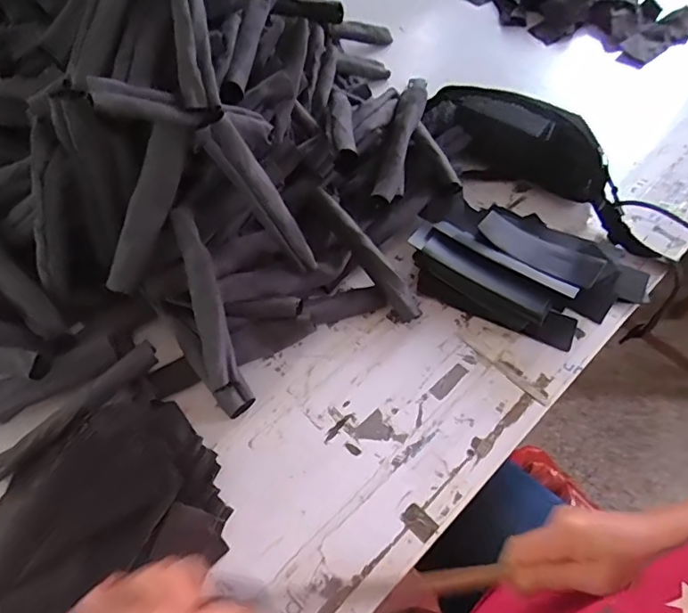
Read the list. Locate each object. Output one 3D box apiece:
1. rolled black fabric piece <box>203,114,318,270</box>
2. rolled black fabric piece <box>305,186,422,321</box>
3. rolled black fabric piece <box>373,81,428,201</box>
[{"bbox_3d":[-0.078,-0.107,0.537,0.022,0.181,0.032,2,49,40],"label":"rolled black fabric piece"},{"bbox_3d":[0.024,-0.062,0.611,0.022,0.033,0.184,-39,87,-24],"label":"rolled black fabric piece"},{"bbox_3d":[0.072,-0.207,0.666,0.034,0.034,0.182,14,75,7],"label":"rolled black fabric piece"}]

